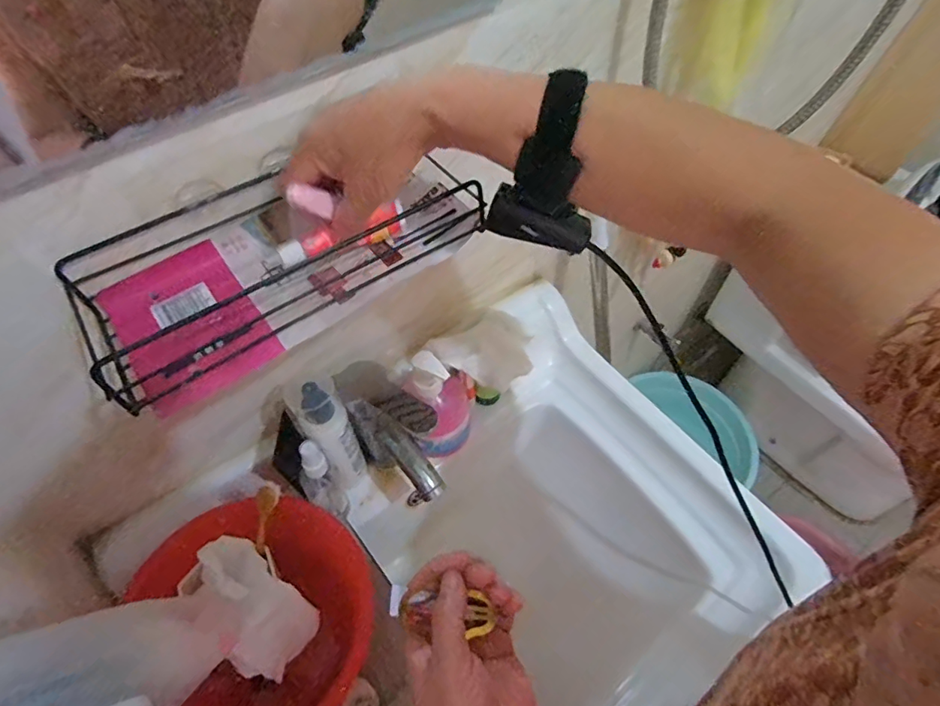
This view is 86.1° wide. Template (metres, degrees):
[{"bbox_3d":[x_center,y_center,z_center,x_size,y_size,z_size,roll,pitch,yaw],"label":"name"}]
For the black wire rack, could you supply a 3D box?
[{"bbox_3d":[-0.129,-0.073,0.356,0.286,0.060,0.099,-30,60,-17],"label":"black wire rack"}]

